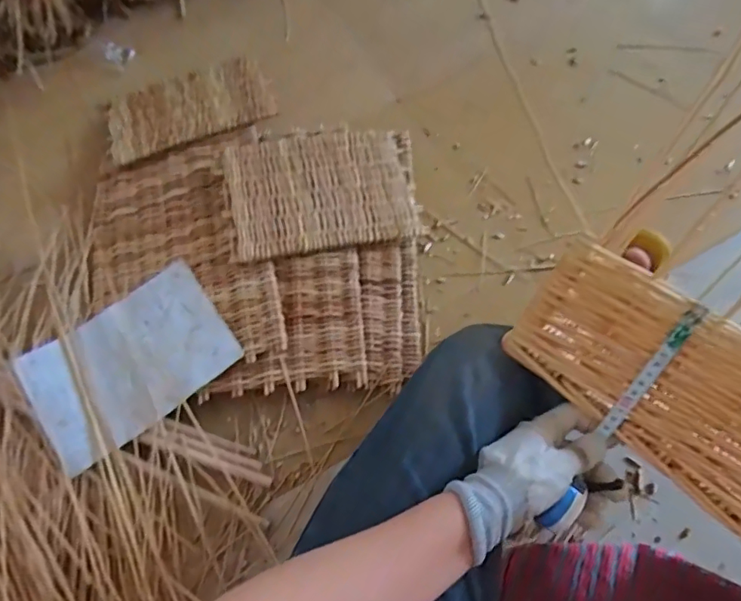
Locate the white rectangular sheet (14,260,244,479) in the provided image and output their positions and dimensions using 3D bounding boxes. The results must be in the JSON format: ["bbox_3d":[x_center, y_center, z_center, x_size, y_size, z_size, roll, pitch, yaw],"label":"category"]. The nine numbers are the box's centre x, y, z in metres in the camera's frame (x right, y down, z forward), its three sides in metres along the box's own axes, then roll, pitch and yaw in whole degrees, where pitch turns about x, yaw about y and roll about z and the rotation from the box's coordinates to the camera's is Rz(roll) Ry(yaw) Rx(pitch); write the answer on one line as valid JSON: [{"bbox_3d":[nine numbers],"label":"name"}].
[{"bbox_3d":[-0.389,0.099,0.868,0.309,0.023,0.220,-36,69,-13],"label":"white rectangular sheet"}]

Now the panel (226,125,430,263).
[{"bbox_3d":[-0.083,-0.210,0.984,0.346,0.028,0.267,-10,68,-11],"label":"panel"}]

